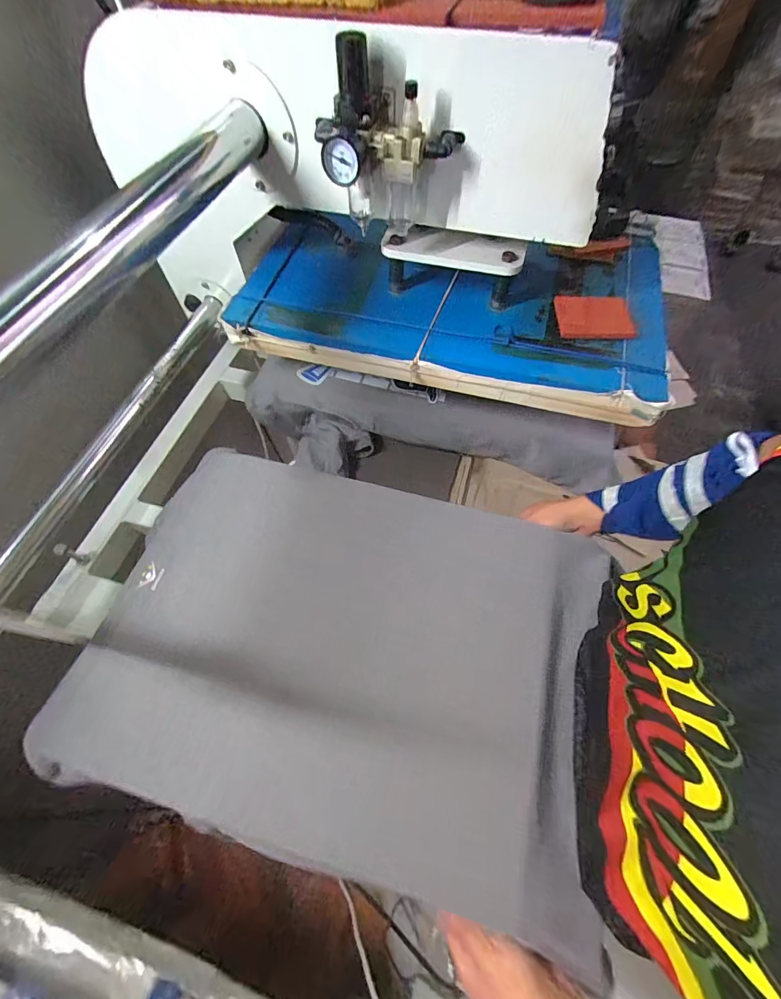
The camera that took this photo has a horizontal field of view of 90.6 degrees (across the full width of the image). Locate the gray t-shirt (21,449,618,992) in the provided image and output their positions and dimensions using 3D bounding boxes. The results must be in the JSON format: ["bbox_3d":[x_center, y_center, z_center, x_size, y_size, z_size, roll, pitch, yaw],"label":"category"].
[{"bbox_3d":[-0.054,0.159,0.452,0.576,0.040,0.418,13,61,7],"label":"gray t-shirt"}]

